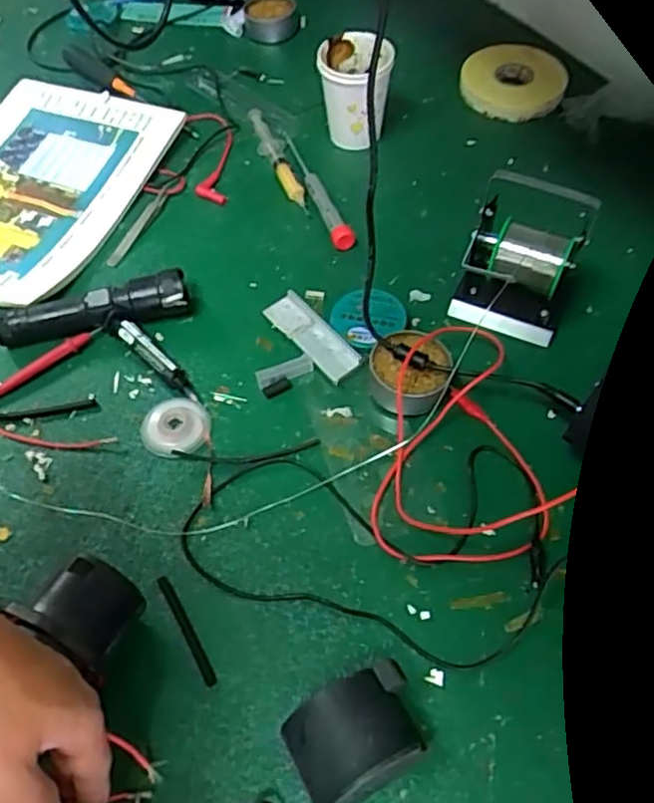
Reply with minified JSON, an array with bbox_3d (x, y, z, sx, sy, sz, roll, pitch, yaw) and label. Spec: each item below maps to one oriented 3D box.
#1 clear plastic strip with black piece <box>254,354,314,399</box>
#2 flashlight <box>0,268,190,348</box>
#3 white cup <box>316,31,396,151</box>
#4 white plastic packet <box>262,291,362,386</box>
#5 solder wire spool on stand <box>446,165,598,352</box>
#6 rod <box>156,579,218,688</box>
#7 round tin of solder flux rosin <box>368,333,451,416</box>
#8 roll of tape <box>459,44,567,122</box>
[{"bbox_3d":[-0.032,-0.023,0.550,0.049,0.013,0.019,-26,58,-15],"label":"clear plastic strip with black piece"},{"bbox_3d":[-0.199,-0.076,0.577,0.160,0.034,0.029,-12,56,-6],"label":"flashlight"},{"bbox_3d":[0.029,-0.311,0.694,0.074,0.095,0.068,2,55,4],"label":"white cup"},{"bbox_3d":[-0.012,-0.056,0.572,0.032,0.011,0.097,-37,62,-21],"label":"white plastic packet"},{"bbox_3d":[0.156,-0.118,0.547,0.091,0.111,0.080,24,59,17],"label":"solder wire spool on stand"},{"bbox_3d":[-0.093,0.151,0.450,0.007,0.007,0.080,-28,59,-16],"label":"rod"},{"bbox_3d":[0.063,-0.024,0.528,0.060,0.036,0.056,-1,55,1],"label":"round tin of solder flux rosin"},{"bbox_3d":[0.207,-0.359,0.757,0.110,0.028,0.110,-1,55,1],"label":"roll of tape"}]

